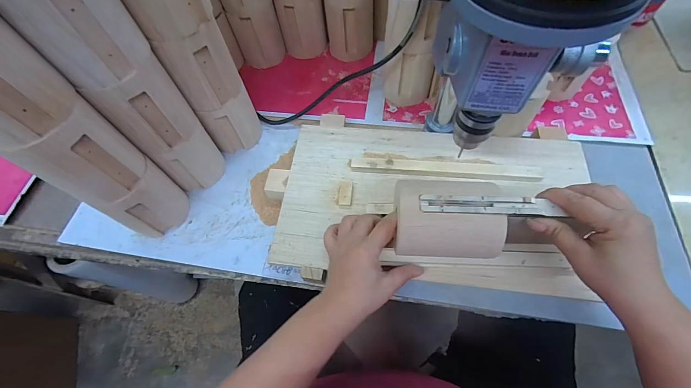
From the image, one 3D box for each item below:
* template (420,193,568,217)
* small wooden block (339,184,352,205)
[{"bbox_3d":[0.136,0.011,0.292,0.127,0.004,0.018,2,66,4],"label":"template"},{"bbox_3d":[0.000,0.000,0.400,0.016,0.006,0.029,3,64,5],"label":"small wooden block"}]

